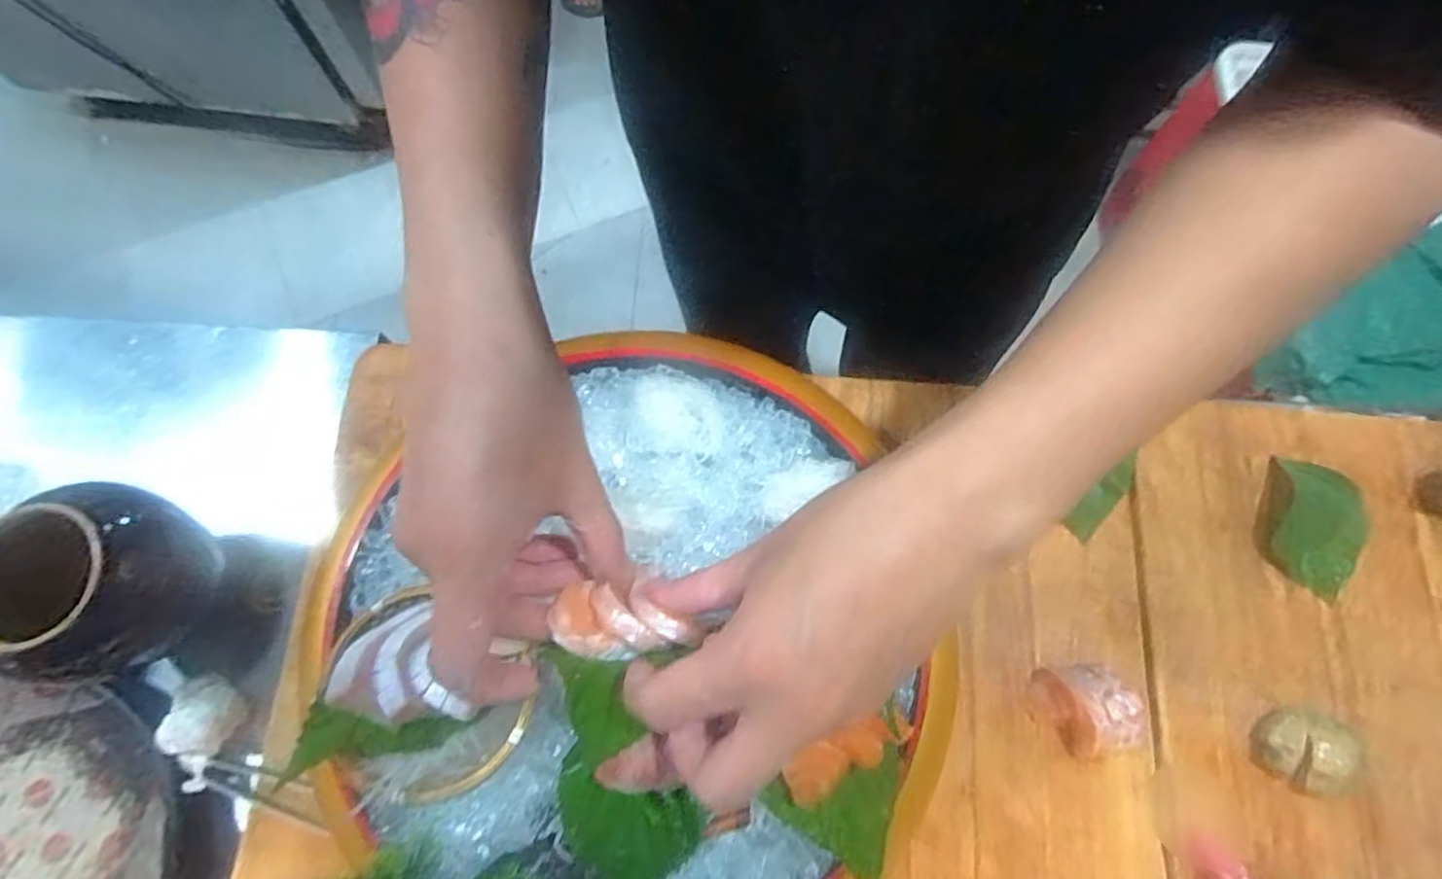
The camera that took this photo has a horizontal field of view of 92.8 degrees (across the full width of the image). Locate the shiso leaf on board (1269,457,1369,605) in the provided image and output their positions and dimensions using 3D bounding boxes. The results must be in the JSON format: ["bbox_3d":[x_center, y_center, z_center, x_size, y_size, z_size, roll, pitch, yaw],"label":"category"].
[{"bbox_3d":[0.371,0.055,0.423,0.060,0.010,0.080,20,75,4],"label":"shiso leaf on board"}]

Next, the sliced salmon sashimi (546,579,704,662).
[{"bbox_3d":[-0.041,0.080,0.298,0.062,0.020,0.031,5,72,11],"label":"sliced salmon sashimi"}]

